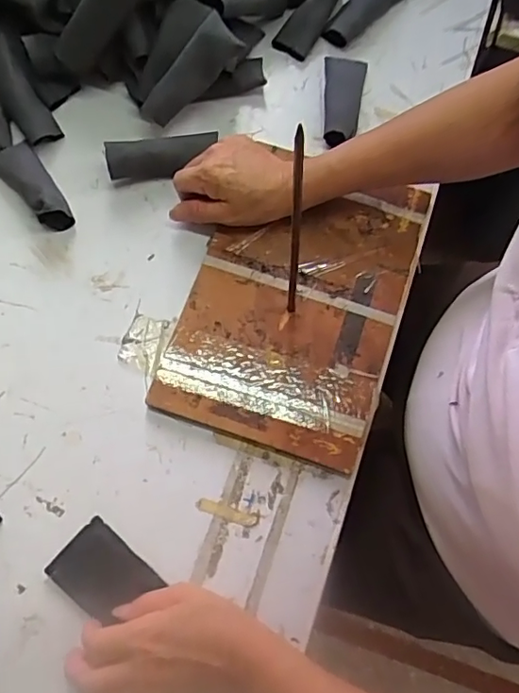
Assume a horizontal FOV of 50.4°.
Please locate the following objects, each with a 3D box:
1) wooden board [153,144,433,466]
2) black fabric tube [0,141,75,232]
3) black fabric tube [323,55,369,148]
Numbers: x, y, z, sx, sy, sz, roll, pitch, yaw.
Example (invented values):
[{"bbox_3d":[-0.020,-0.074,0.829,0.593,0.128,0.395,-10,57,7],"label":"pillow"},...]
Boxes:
[{"bbox_3d":[0.032,-0.040,0.486,0.177,0.008,0.254,18,73,6],"label":"wooden board"},{"bbox_3d":[-0.211,-0.152,0.511,0.039,0.030,0.103,-38,76,-11],"label":"black fabric tube"},{"bbox_3d":[0.082,-0.247,0.546,0.040,0.018,0.111,8,72,3],"label":"black fabric tube"}]

